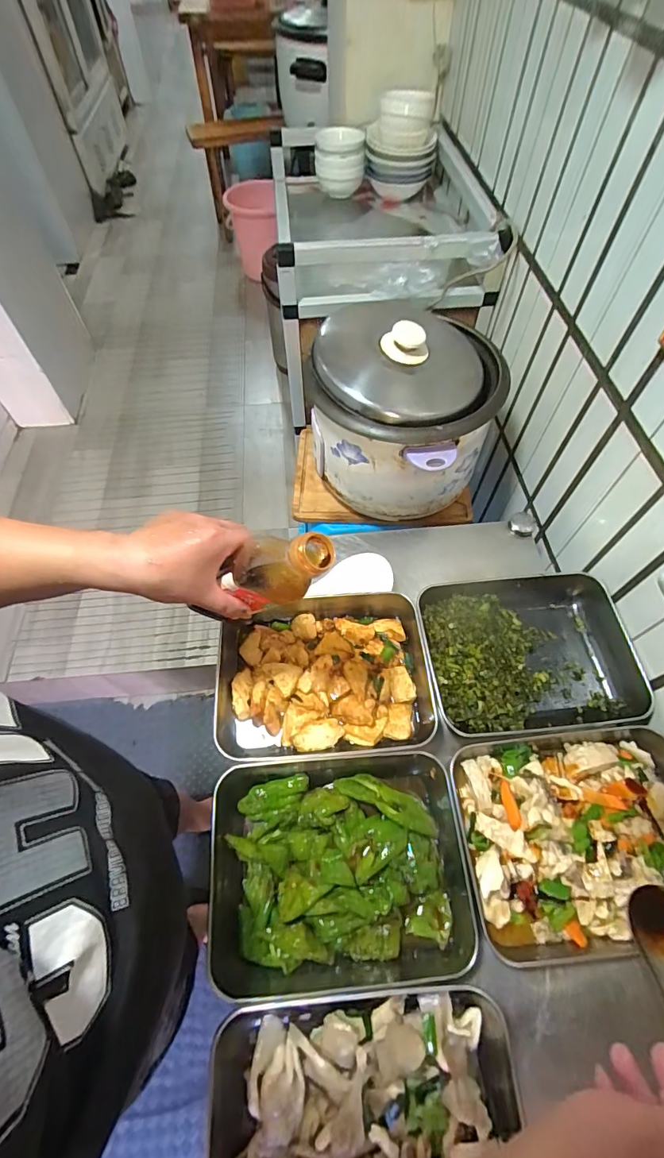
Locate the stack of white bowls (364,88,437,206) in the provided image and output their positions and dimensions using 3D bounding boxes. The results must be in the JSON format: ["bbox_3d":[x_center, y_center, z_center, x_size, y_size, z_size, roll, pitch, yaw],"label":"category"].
[{"bbox_3d":[0.163,-1.011,1.043,0.160,0.161,0.144,8,61,5],"label":"stack of white bowls"}]

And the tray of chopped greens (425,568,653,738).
[{"bbox_3d":[0.255,0.102,0.593,0.257,0.079,0.194,-6,60,-3],"label":"tray of chopped greens"}]

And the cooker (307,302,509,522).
[{"bbox_3d":[0.111,-0.265,0.721,0.269,0.229,0.269,5,60,3],"label":"cooker"}]

